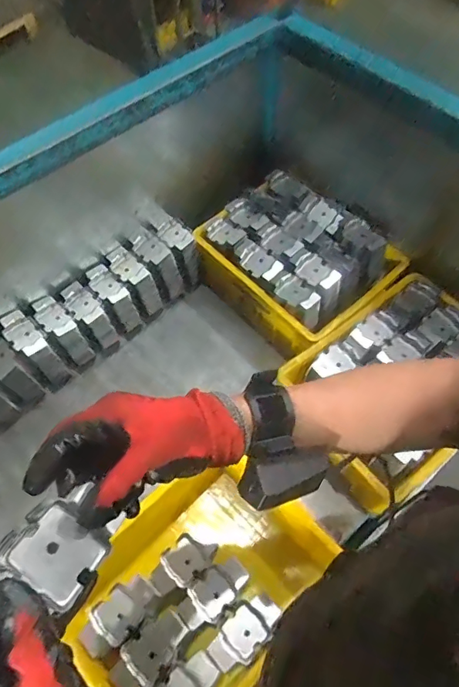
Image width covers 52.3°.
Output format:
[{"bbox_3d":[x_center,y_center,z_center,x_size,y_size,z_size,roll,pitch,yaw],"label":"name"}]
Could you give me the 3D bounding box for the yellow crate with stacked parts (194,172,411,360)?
[{"bbox_3d":[0.135,-0.160,0.939,0.274,0.148,0.332,-36,65,-16],"label":"yellow crate with stacked parts"}]

